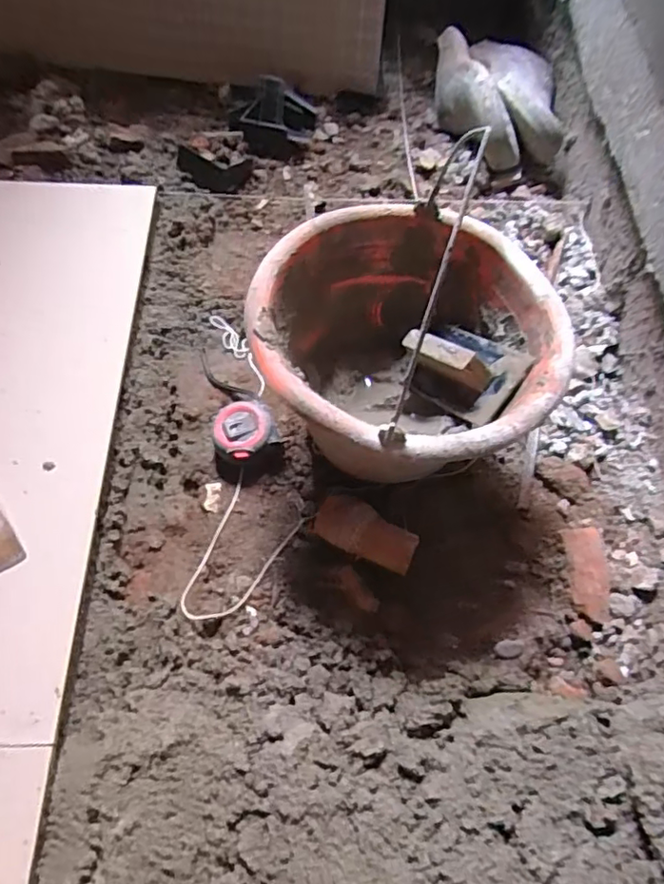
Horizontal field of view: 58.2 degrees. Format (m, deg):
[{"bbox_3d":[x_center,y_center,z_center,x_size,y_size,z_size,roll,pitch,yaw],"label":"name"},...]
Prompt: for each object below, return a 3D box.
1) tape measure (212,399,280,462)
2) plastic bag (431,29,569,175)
[{"bbox_3d":[-0.088,-0.009,0.592,0.057,0.033,0.061,-16,62,-12],"label":"tape measure"},{"bbox_3d":[0.224,-0.470,0.827,0.153,0.098,0.218,-7,62,-8],"label":"plastic bag"}]

